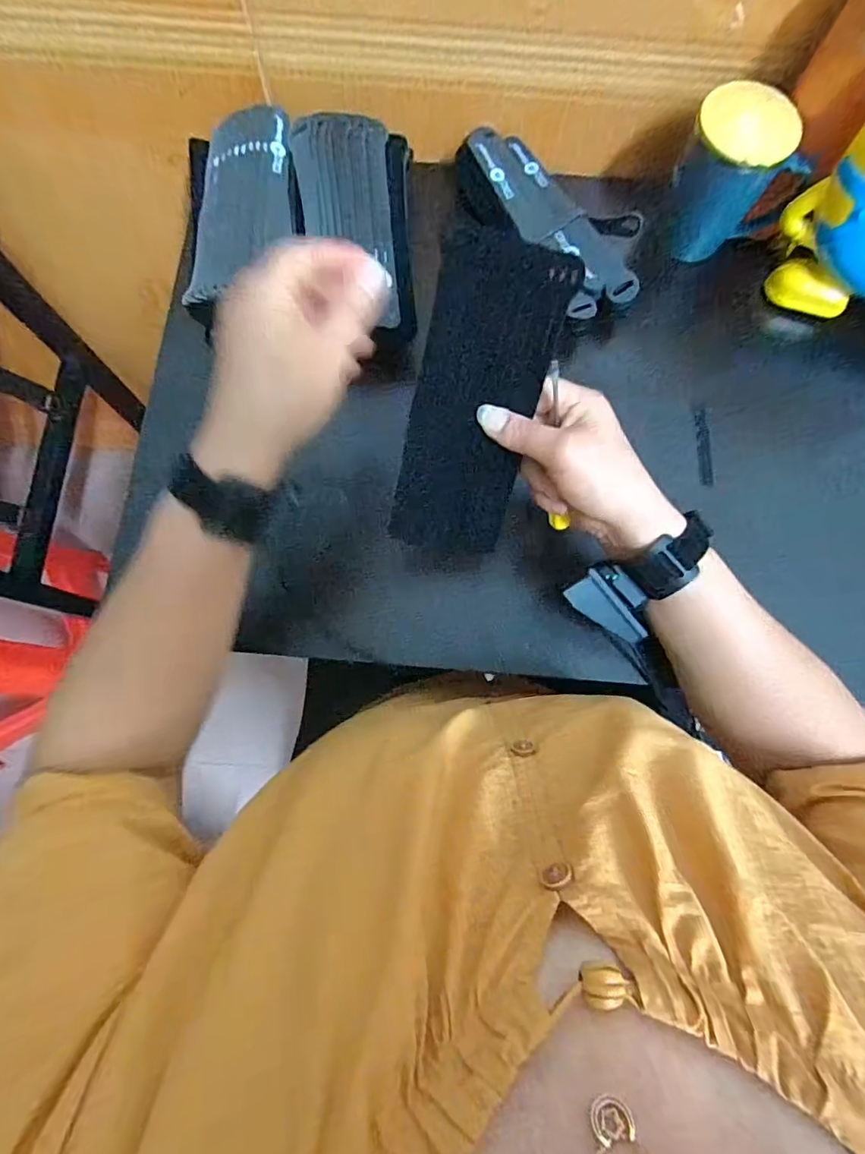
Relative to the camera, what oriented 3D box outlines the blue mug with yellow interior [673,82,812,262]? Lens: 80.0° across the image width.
[{"bbox_3d":[0.255,-0.344,0.452,0.090,0.105,0.079,-13,78,-4],"label":"blue mug with yellow interior"}]

